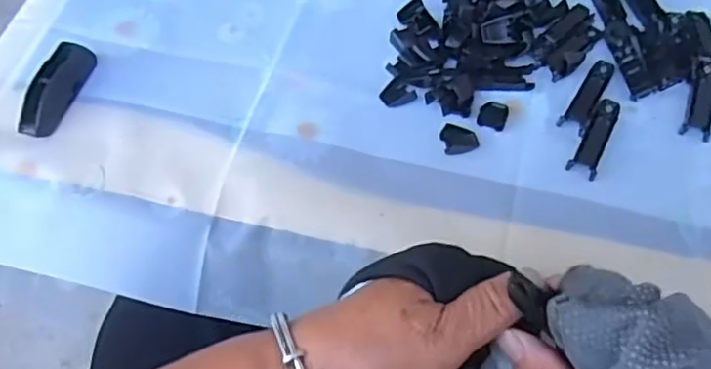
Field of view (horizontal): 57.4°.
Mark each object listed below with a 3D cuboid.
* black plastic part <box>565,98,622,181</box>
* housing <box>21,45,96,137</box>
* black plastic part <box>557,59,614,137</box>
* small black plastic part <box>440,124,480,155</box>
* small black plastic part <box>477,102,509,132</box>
[{"bbox_3d":[0.159,-0.032,0.422,0.018,0.004,0.067,28,64,17],"label":"black plastic part"},{"bbox_3d":[-0.207,-0.066,0.448,0.023,0.020,0.074,16,61,11],"label":"housing"},{"bbox_3d":[0.159,-0.062,0.438,0.017,0.005,0.067,28,64,17],"label":"black plastic part"},{"bbox_3d":[0.068,-0.030,0.423,0.023,0.007,0.020,-11,60,-4],"label":"small black plastic part"},{"bbox_3d":[0.092,-0.047,0.433,0.019,0.005,0.023,14,61,10],"label":"small black plastic part"}]

